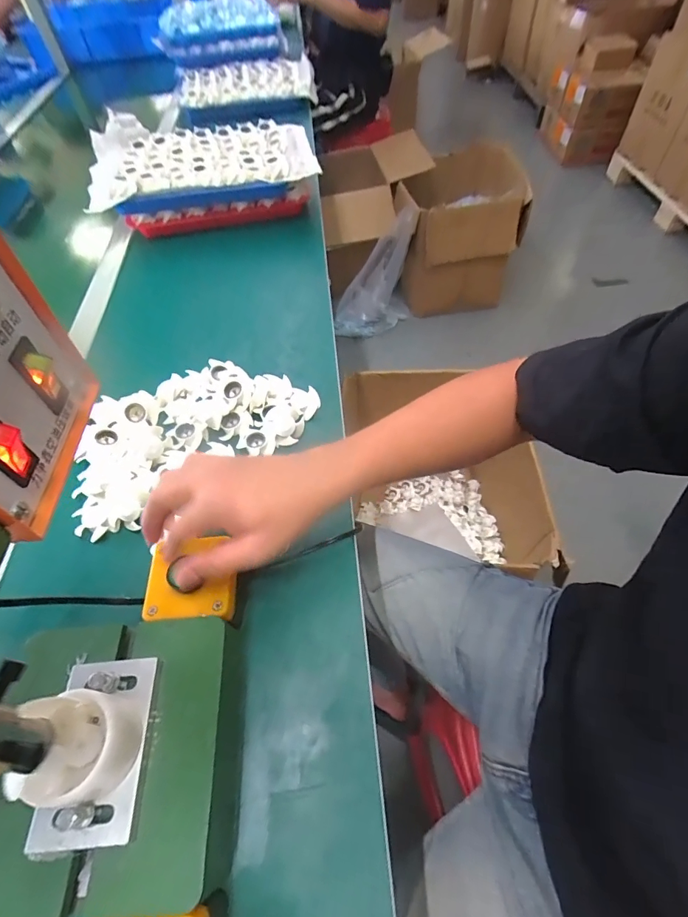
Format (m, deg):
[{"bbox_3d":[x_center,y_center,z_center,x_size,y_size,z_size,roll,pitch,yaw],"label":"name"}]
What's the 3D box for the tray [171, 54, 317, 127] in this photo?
[{"bbox_3d":[-0.269,-1.011,1.167,0.364,0.080,0.381,-15,56,-6],"label":"tray"}]

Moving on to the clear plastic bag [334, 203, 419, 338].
[{"bbox_3d":[0.166,-0.639,1.525,0.293,0.492,0.083,-3,52,-26],"label":"clear plastic bag"}]

